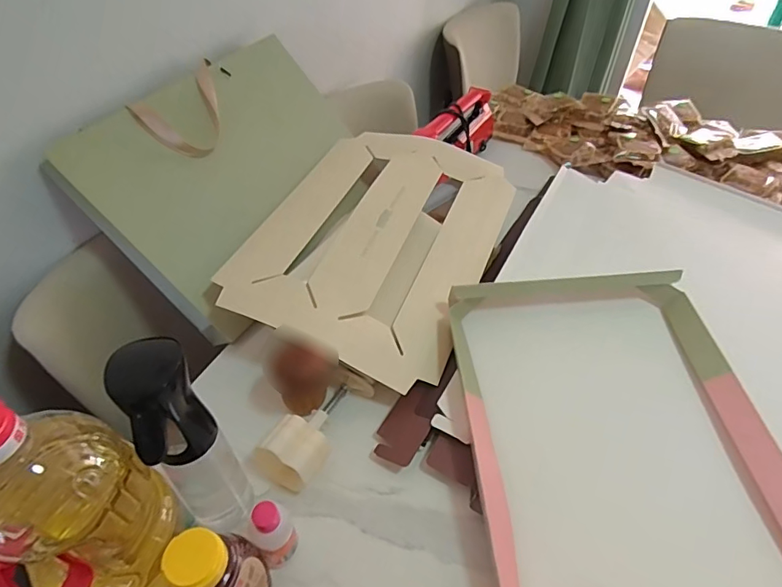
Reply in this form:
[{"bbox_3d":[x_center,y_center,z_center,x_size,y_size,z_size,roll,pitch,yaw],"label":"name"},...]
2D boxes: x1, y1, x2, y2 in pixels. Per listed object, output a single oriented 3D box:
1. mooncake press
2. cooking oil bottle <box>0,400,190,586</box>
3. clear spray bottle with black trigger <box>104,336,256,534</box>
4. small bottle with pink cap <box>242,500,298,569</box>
[{"bbox_3d":[-0.078,0.143,0.543,0.065,0.058,0.157,25,51,22],"label":"mooncake press"},{"bbox_3d":[-0.214,0.164,0.338,0.100,0.251,0.102,0,46,0],"label":"cooking oil bottle"},{"bbox_3d":[-0.172,0.140,0.421,0.058,0.255,0.059,0,46,0],"label":"clear spray bottle with black trigger"},{"bbox_3d":[-0.109,0.226,0.444,0.033,0.089,0.032,0,46,0],"label":"small bottle with pink cap"}]

